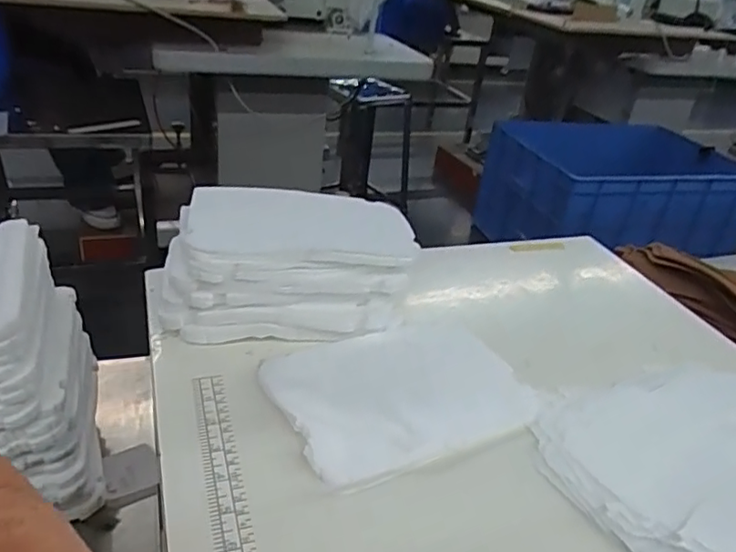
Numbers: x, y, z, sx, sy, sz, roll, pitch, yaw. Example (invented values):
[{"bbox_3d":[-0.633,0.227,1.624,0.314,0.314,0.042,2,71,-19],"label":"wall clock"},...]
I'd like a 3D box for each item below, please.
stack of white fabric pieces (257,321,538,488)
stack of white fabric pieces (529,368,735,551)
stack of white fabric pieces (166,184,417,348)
[{"bbox_3d":[0.027,0.089,0.474,0.195,0.014,0.128,-9,33,-26],"label":"stack of white fabric pieces"},{"bbox_3d":[0.245,0.133,0.423,0.229,0.036,0.203,-4,32,-20],"label":"stack of white fabric pieces"},{"bbox_3d":[-0.067,-0.022,0.547,0.215,0.104,0.142,2,30,-10],"label":"stack of white fabric pieces"}]

